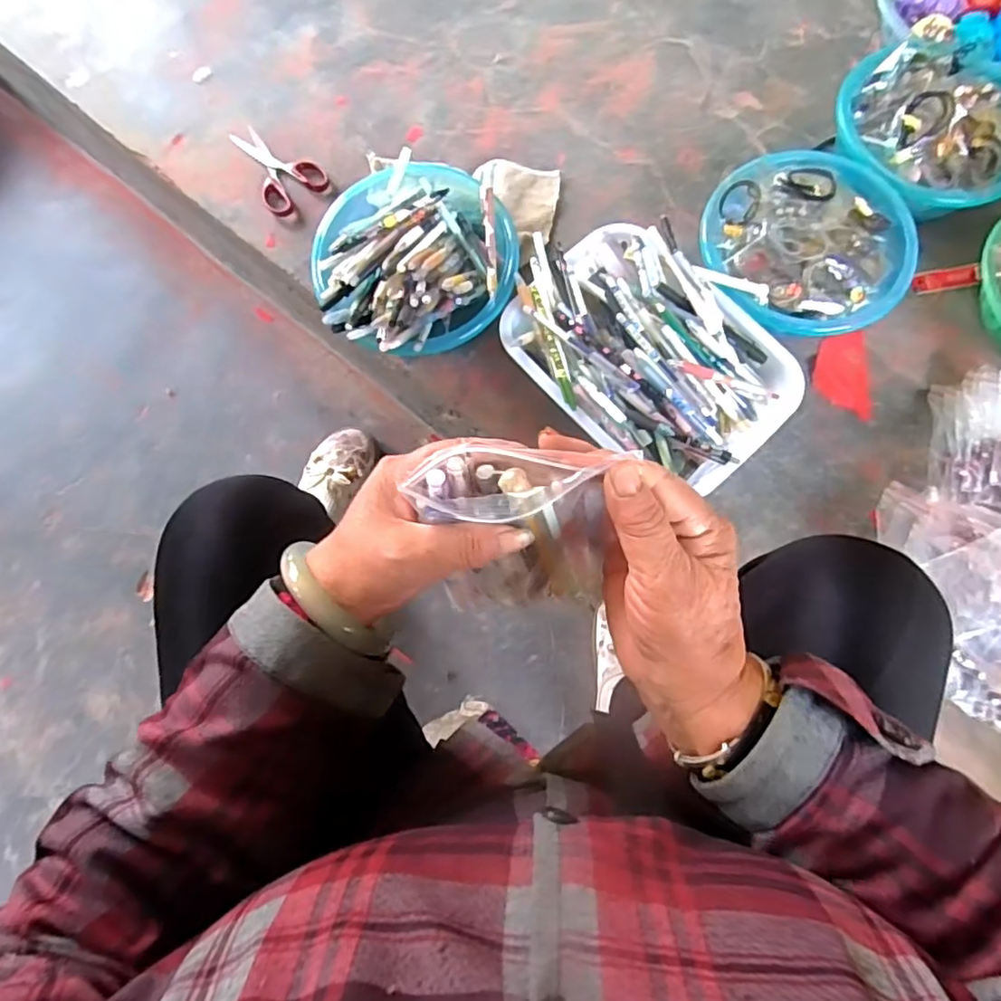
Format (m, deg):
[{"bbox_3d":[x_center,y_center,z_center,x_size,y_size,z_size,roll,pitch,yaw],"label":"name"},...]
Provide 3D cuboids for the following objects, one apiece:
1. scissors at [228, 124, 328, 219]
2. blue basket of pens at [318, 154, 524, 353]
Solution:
[{"bbox_3d":[-0.285,-0.427,0.767,0.083,0.007,0.138,-37,79,-9],"label":"scissors"},{"bbox_3d":[-0.098,-0.273,0.674,0.218,0.115,0.227,0,76,0],"label":"blue basket of pens"}]

